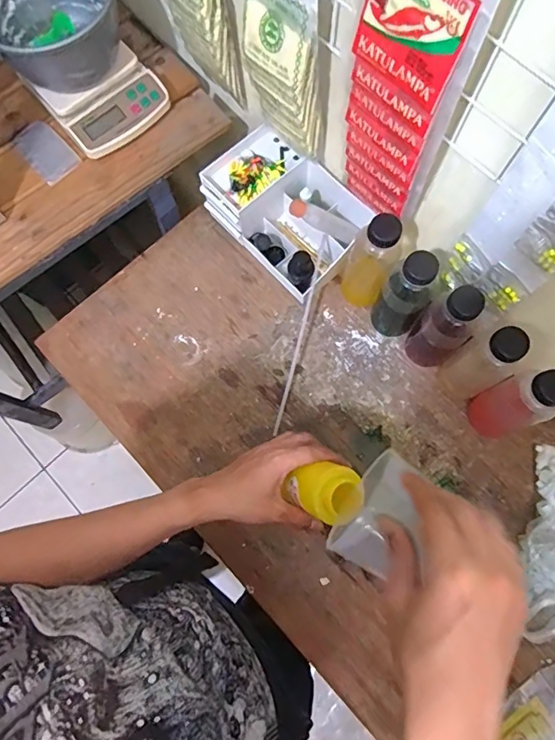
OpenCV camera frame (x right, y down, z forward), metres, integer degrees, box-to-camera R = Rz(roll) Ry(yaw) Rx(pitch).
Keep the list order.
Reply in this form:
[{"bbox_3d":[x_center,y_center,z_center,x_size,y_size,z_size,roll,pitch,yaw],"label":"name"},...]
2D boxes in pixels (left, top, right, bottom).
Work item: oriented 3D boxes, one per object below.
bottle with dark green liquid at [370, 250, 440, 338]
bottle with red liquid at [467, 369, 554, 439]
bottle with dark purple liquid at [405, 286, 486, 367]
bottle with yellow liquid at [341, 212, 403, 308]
[{"bbox_3d":[0.174,-0.098,0.678,0.062,0.204,0.053,34,79,9],"label":"bottle with dark green liquid"},{"bbox_3d":[0.312,0.042,0.624,0.064,0.180,0.069,0,75,1],"label":"bottle with red liquid"},{"bbox_3d":[0.220,-0.046,0.658,0.056,0.189,0.067,-1,75,1],"label":"bottle with dark purple liquid"},{"bbox_3d":[0.128,-0.146,0.684,0.055,0.191,0.062,14,76,5],"label":"bottle with yellow liquid"}]

